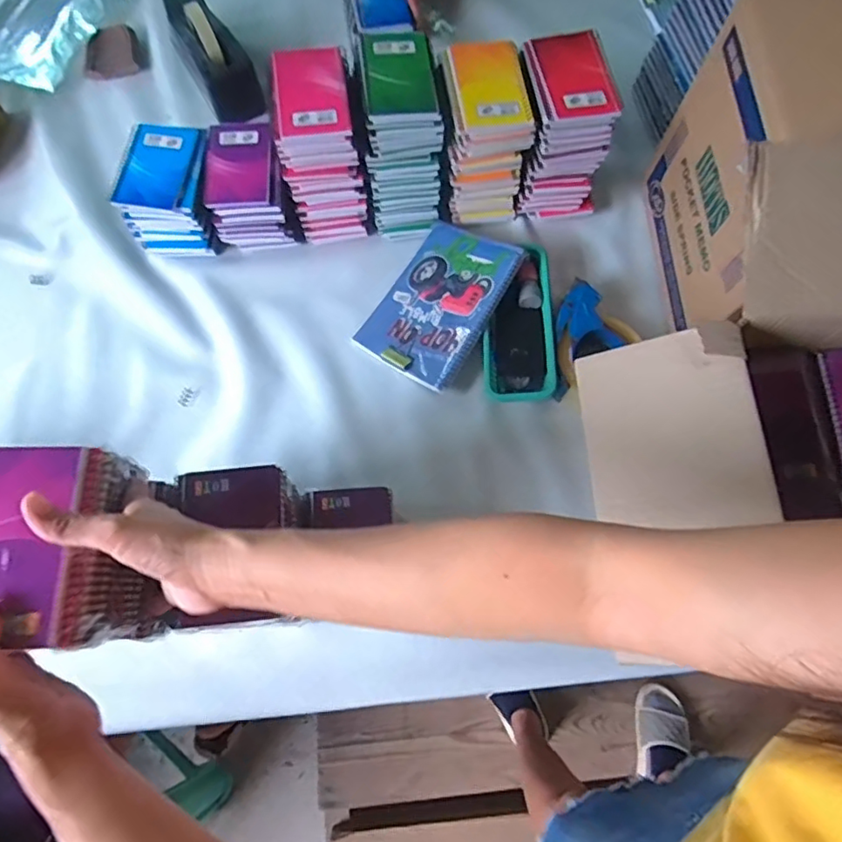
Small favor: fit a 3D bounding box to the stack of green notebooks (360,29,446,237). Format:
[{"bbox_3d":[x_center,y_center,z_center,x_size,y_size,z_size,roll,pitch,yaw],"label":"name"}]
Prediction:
[{"bbox_3d":[-0.021,-0.373,0.768,0.099,0.202,0.149,-3,71,0],"label":"stack of green notebooks"}]

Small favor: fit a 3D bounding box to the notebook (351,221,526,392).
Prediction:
[{"bbox_3d":[0.025,-0.164,0.777,0.151,0.018,0.216,32,85,28],"label":"notebook"}]

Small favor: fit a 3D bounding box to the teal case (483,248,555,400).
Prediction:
[{"bbox_3d":[0.127,-0.124,0.766,0.089,0.046,0.214,0,71,1],"label":"teal case"}]

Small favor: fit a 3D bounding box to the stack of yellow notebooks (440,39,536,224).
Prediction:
[{"bbox_3d":[0.079,-0.372,0.769,0.099,0.189,0.131,-9,71,-2],"label":"stack of yellow notebooks"}]

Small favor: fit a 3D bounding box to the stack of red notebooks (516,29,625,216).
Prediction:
[{"bbox_3d":[0.186,-0.382,0.776,0.106,0.198,0.127,-3,71,0],"label":"stack of red notebooks"}]

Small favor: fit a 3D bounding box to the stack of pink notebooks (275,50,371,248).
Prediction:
[{"bbox_3d":[-0.126,-0.352,0.760,0.100,0.211,0.130,-8,71,-2],"label":"stack of pink notebooks"}]

